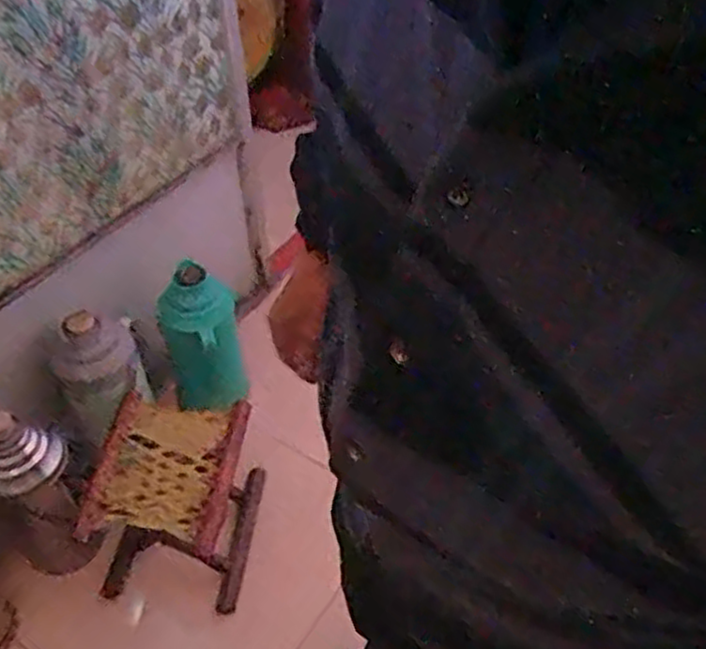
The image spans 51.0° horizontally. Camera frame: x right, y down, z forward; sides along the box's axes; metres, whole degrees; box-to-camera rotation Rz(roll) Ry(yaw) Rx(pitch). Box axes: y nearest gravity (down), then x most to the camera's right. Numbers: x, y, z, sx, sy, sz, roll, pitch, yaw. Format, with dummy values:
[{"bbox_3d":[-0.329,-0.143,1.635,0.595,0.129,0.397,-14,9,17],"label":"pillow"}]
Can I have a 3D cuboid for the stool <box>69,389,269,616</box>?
[{"bbox_3d":[-0.319,0.337,1.365,0.258,0.260,0.315,5,47,7],"label":"stool"}]

